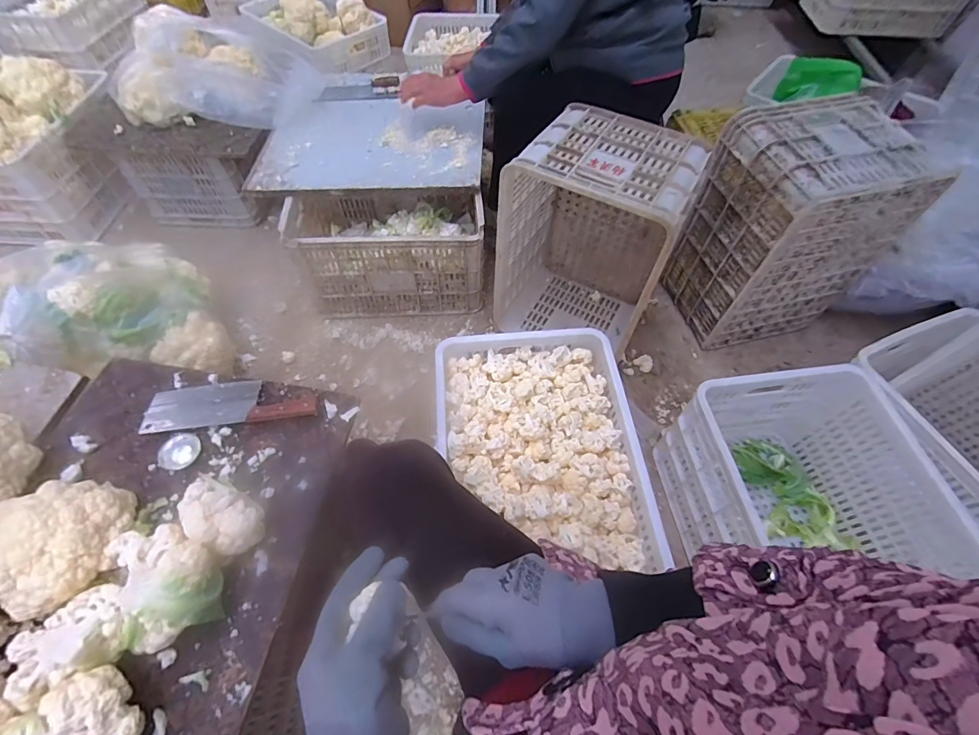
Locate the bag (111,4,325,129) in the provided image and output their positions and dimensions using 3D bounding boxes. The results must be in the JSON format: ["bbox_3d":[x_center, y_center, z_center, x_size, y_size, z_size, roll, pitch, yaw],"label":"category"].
[{"bbox_3d":[-0.806,-0.894,1.303,0.564,0.169,0.437,-10,57,-9],"label":"bag"}]

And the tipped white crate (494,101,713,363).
[{"bbox_3d":[0.243,-0.287,1.080,0.355,0.516,0.315,27,60,15],"label":"tipped white crate"}]

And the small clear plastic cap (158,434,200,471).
[{"bbox_3d":[-0.527,0.144,0.745,0.067,0.004,0.062,1,57,-1],"label":"small clear plastic cap"}]

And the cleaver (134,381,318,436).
[{"bbox_3d":[-0.461,0.060,0.789,0.300,0.037,0.095,-2,57,-4],"label":"cleaver"}]

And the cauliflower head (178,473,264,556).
[{"bbox_3d":[-0.401,0.217,0.653,0.146,0.083,0.084,24,59,13],"label":"cauliflower head"}]

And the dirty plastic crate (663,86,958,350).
[{"bbox_3d":[0.733,-0.336,1.120,0.382,0.500,0.298,-14,58,-11],"label":"dirty plastic crate"}]

